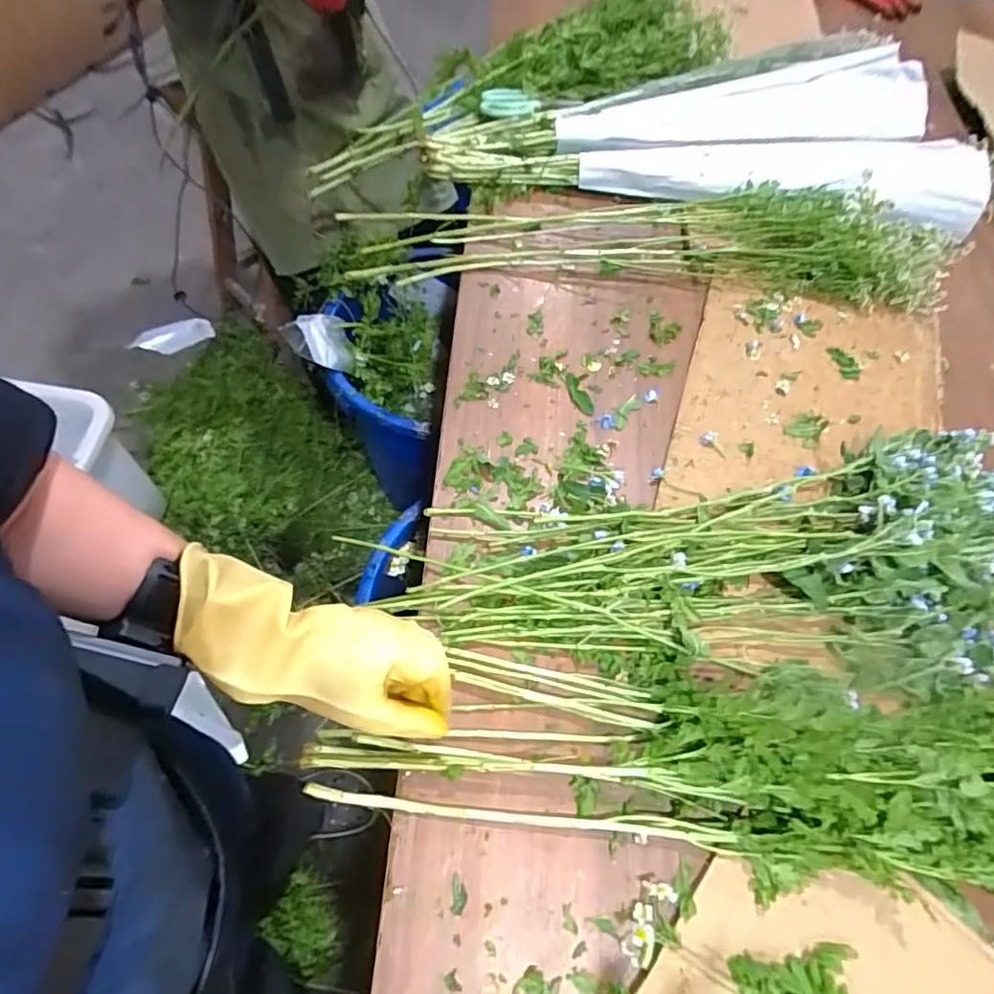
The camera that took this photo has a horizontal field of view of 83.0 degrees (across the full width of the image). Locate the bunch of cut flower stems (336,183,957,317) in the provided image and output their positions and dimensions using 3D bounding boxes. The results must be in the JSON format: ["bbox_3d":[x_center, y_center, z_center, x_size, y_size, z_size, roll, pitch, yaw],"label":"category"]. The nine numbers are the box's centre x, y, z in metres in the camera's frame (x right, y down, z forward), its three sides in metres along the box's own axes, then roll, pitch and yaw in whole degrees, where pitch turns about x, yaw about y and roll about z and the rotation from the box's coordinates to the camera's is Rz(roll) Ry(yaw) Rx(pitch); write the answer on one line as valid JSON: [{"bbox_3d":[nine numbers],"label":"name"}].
[{"bbox_3d":[0.198,-0.360,0.783,0.792,0.092,0.160,4,62,-1],"label":"bunch of cut flower stems"}]

